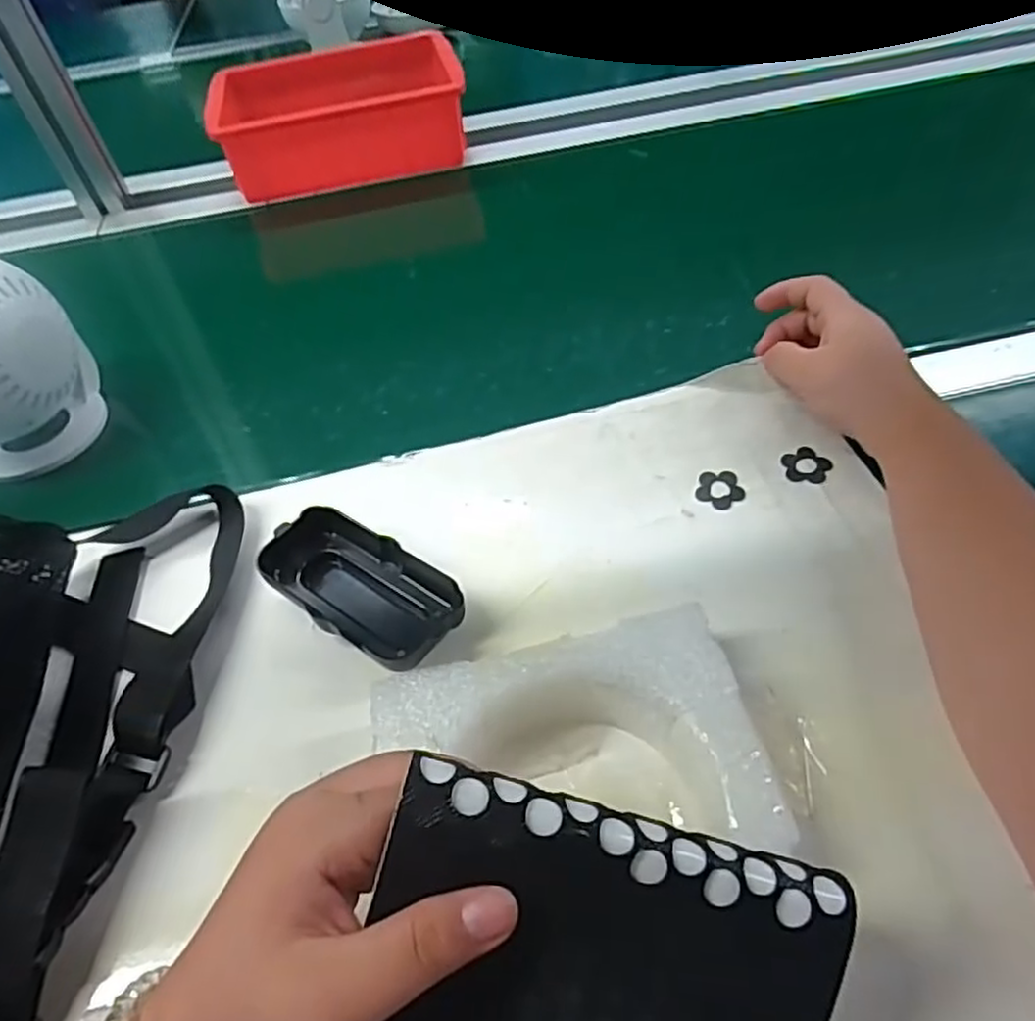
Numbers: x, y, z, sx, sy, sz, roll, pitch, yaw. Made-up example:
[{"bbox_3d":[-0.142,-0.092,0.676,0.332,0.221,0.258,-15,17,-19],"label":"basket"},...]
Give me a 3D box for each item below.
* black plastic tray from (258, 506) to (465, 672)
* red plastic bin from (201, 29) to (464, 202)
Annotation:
[{"bbox_3d":[-0.078,0.038,0.361,0.106,0.024,0.050,26,58,26],"label":"black plastic tray"},{"bbox_3d":[-0.181,-0.410,0.736,0.240,0.078,0.169,-8,50,0],"label":"red plastic bin"}]

